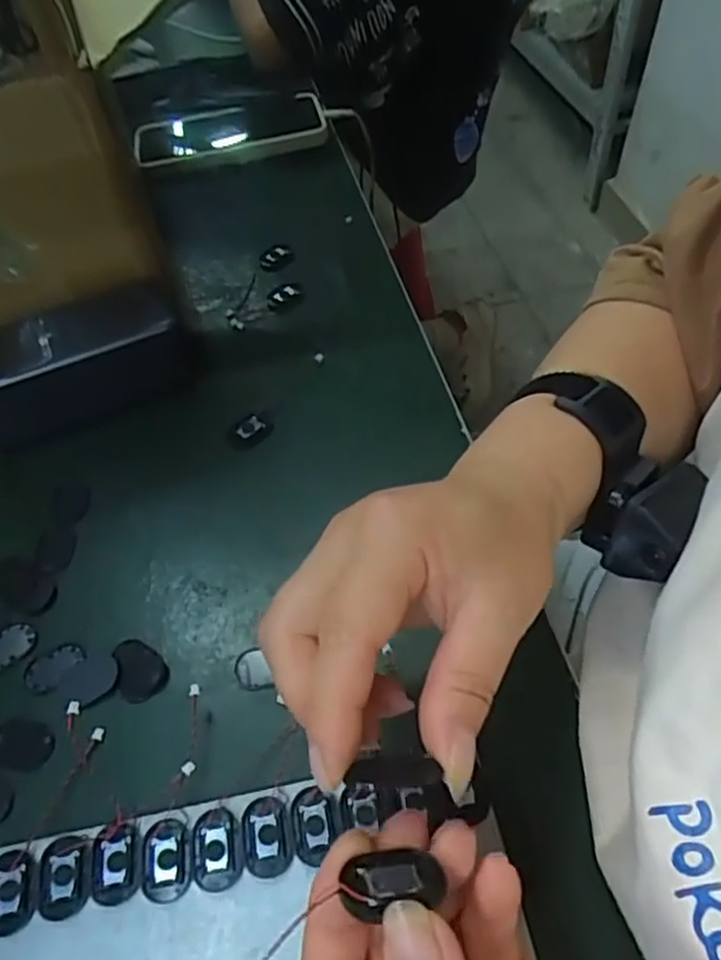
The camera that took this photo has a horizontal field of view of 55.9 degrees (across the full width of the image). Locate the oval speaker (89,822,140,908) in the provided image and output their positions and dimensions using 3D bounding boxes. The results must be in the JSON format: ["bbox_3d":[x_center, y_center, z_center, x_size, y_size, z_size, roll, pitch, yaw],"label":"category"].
[{"bbox_3d":[-0.096,0.150,0.265,0.020,0.004,0.027,-5,53,-1],"label":"oval speaker"}]

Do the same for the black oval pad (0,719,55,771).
[{"bbox_3d":[-0.151,0.118,0.302,0.030,0.004,0.020,11,54,11],"label":"black oval pad"}]

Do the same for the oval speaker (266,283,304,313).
[{"bbox_3d":[-0.053,-0.130,0.479,0.019,0.005,0.031,28,59,22],"label":"oval speaker"}]

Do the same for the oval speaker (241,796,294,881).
[{"bbox_3d":[-0.037,0.140,0.268,0.020,0.004,0.029,-11,53,-5],"label":"oval speaker"}]

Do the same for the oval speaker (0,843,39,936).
[{"bbox_3d":[-0.135,0.158,0.263,0.020,0.005,0.031,-8,53,-3],"label":"oval speaker"}]

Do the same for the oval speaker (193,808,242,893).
[{"bbox_3d":[-0.056,0.144,0.266,0.019,0.004,0.029,-10,53,-5],"label":"oval speaker"}]

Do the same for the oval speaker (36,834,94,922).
[{"bbox_3d":[-0.115,0.154,0.263,0.021,0.004,0.027,-9,53,-4],"label":"oval speaker"}]

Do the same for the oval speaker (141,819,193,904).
[{"bbox_3d":[-0.076,0.148,0.265,0.019,0.004,0.028,-8,53,-3],"label":"oval speaker"}]

